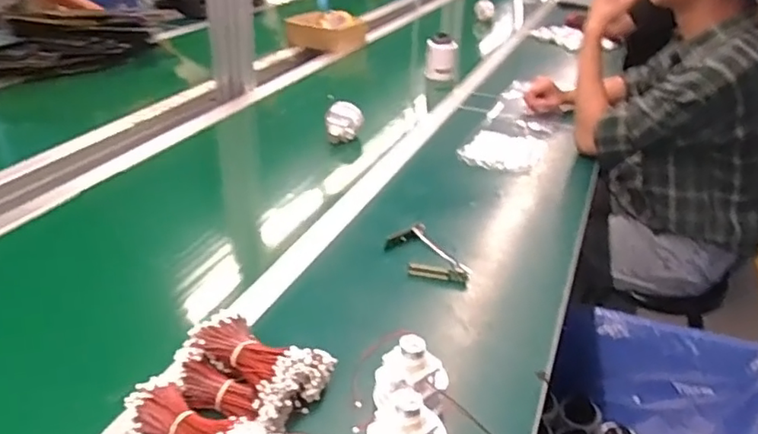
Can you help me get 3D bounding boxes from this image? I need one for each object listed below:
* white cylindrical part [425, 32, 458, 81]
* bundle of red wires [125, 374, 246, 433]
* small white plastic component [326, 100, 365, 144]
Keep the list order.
[{"bbox_3d":[0.172,-0.443,1.661,0.078,0.117,0.071,4,30,0],"label":"white cylindrical part"},{"bbox_3d":[-0.181,0.194,0.562,0.118,0.033,0.057,25,36,32],"label":"bundle of red wires"},{"bbox_3d":[-0.072,-0.198,1.247,0.076,0.067,0.066,1,30,-4],"label":"small white plastic component"}]

